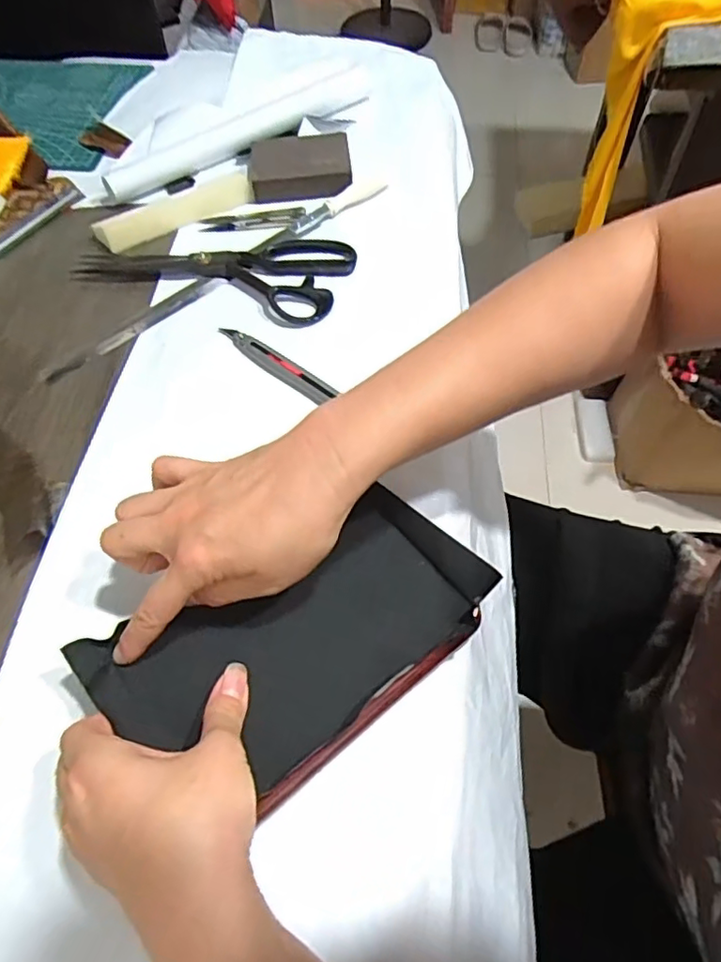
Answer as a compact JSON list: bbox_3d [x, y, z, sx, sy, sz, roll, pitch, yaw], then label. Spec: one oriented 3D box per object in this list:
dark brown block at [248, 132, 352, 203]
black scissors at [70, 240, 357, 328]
[{"bbox_3d":[-0.059,-0.312,0.589,0.095,0.027,0.071,-3,59,-1],"label":"dark brown block"},{"bbox_3d":[-0.130,-0.174,0.522,0.243,0.016,0.087,-1,59,1],"label":"black scissors"}]

